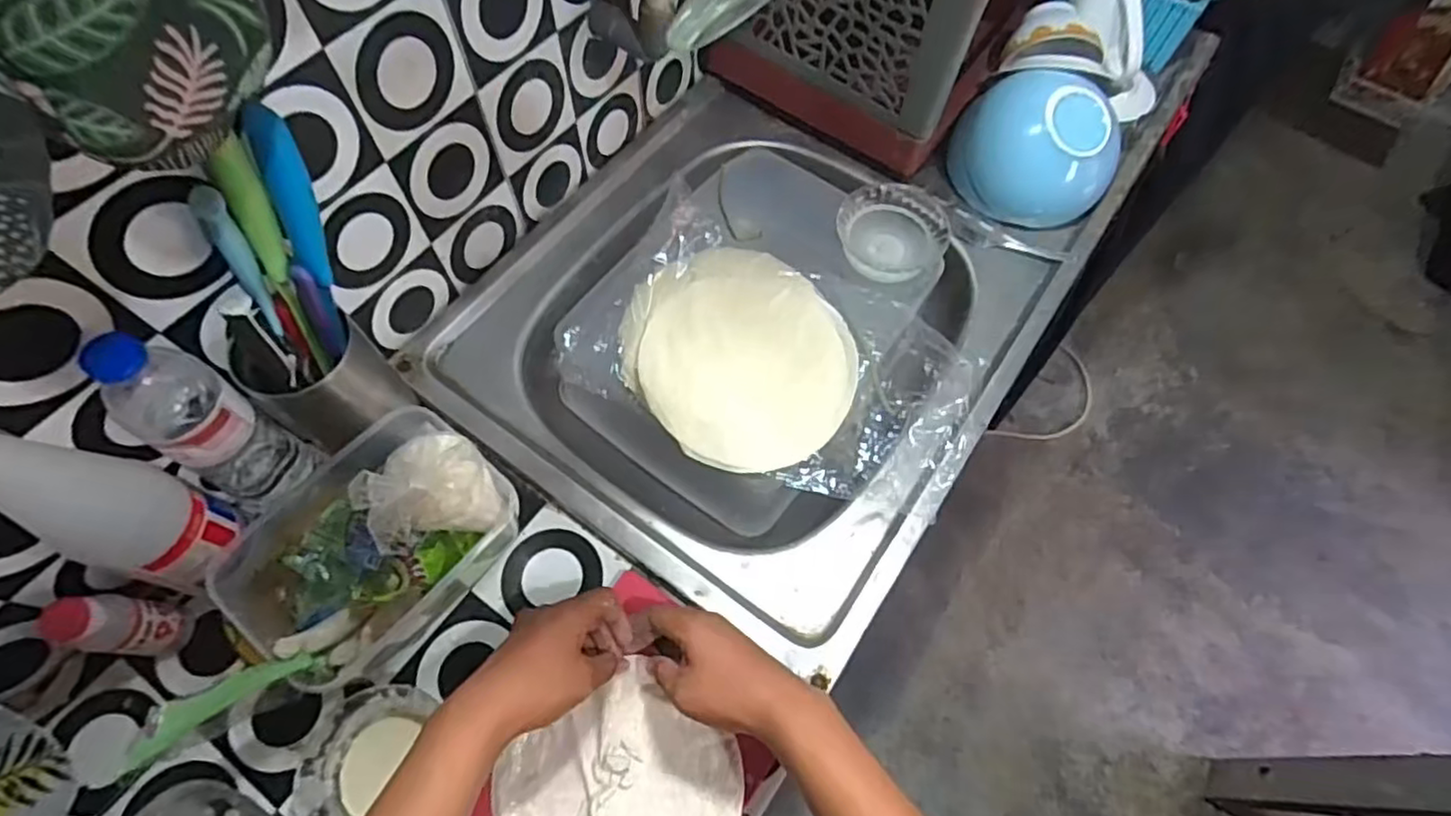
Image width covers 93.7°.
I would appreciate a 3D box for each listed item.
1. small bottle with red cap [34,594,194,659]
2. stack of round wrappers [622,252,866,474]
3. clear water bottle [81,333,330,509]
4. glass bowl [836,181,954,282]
[{"bbox_3d":[-0.449,0.162,0.506,0.038,0.101,0.043,14,65,5],"label":"small bottle with red cap"},{"bbox_3d":[0.016,-0.052,0.630,0.197,0.026,0.215,-32,70,-16],"label":"stack of round wrappers"},{"bbox_3d":[-0.385,0.018,0.514,0.064,0.209,0.065,27,67,10],"label":"clear water bottle"},{"bbox_3d":[0.170,-0.172,0.702,0.108,0.048,0.105,1,65,-2],"label":"glass bowl"}]

